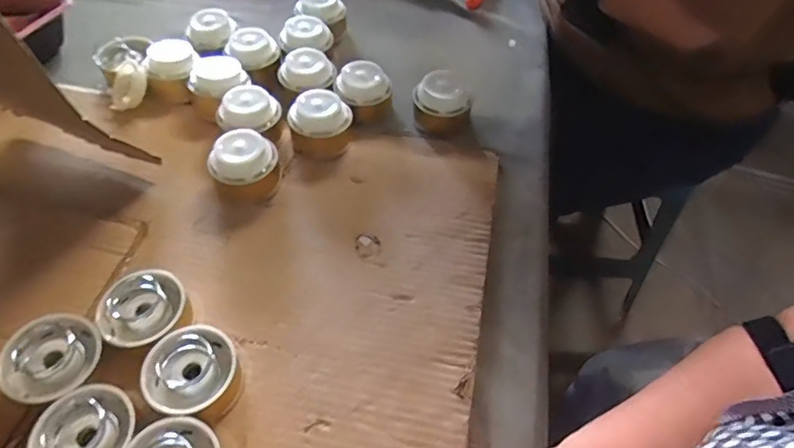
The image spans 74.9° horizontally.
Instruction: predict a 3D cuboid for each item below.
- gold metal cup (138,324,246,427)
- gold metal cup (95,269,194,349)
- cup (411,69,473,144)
[{"bbox_3d":[-0.153,0.115,0.392,0.065,0.041,0.063,2,53,-2],"label":"gold metal cup"},{"bbox_3d":[-0.201,0.072,0.418,0.065,0.043,0.061,2,53,-2],"label":"gold metal cup"},{"bbox_3d":[0.049,-0.131,0.568,0.053,0.052,0.058,-23,58,-19],"label":"cup"}]

